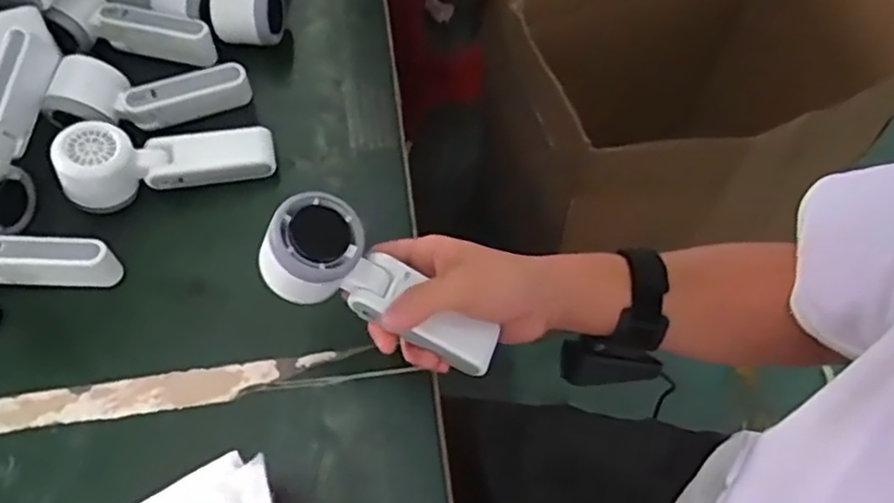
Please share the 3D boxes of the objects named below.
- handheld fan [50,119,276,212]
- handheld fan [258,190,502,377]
[{"bbox_3d":[-0.228,-0.080,0.565,0.160,0.059,0.051,-13,63,-7],"label":"handheld fan"},{"bbox_3d":[-0.042,0.026,0.451,0.165,0.043,0.057,33,64,-15],"label":"handheld fan"}]

